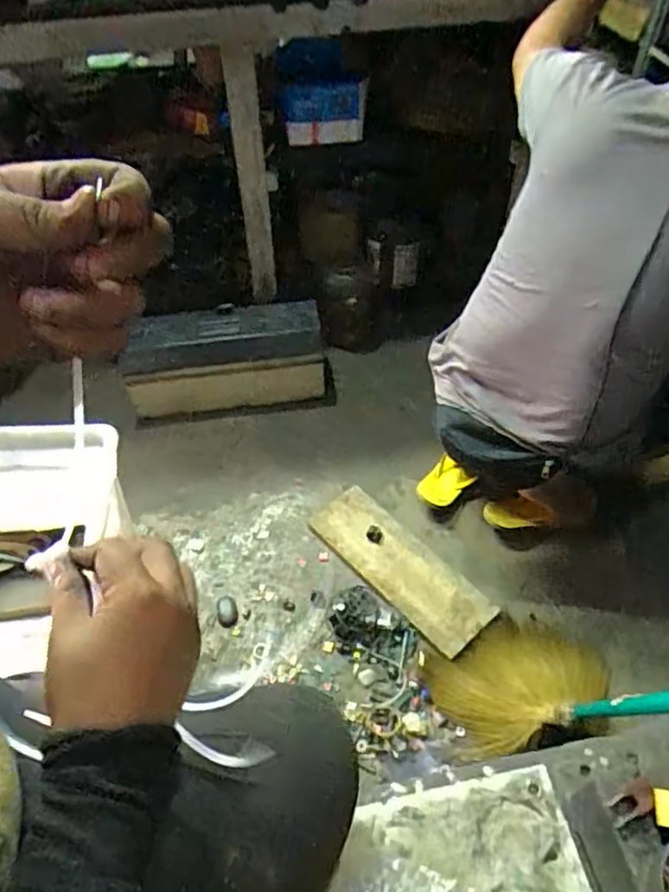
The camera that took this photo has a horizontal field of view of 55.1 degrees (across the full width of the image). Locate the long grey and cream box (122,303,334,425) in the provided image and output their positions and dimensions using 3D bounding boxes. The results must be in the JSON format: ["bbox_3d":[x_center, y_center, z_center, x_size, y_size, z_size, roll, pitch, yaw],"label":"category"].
[{"bbox_3d":[-0.273,-0.212,1.609,0.529,0.261,0.131,-7,50,-5],"label":"long grey and cream box"}]

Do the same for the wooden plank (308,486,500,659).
[{"bbox_3d":[0.137,0.242,1.341,0.160,0.025,0.421,-33,56,-24],"label":"wooden plank"}]

